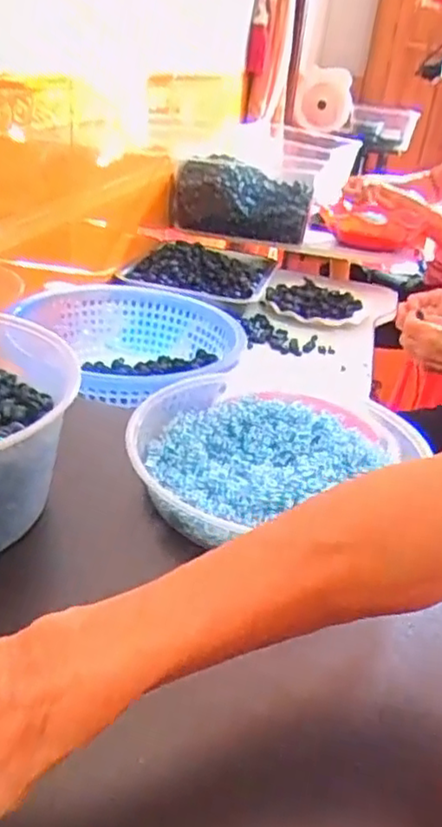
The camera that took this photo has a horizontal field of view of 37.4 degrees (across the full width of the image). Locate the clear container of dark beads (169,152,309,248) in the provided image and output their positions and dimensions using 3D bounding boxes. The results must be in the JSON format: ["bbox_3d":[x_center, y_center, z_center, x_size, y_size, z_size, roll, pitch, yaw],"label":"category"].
[{"bbox_3d":[0.037,-0.401,1.266,0.260,0.155,0.089,8,29,3],"label":"clear container of dark beads"}]

